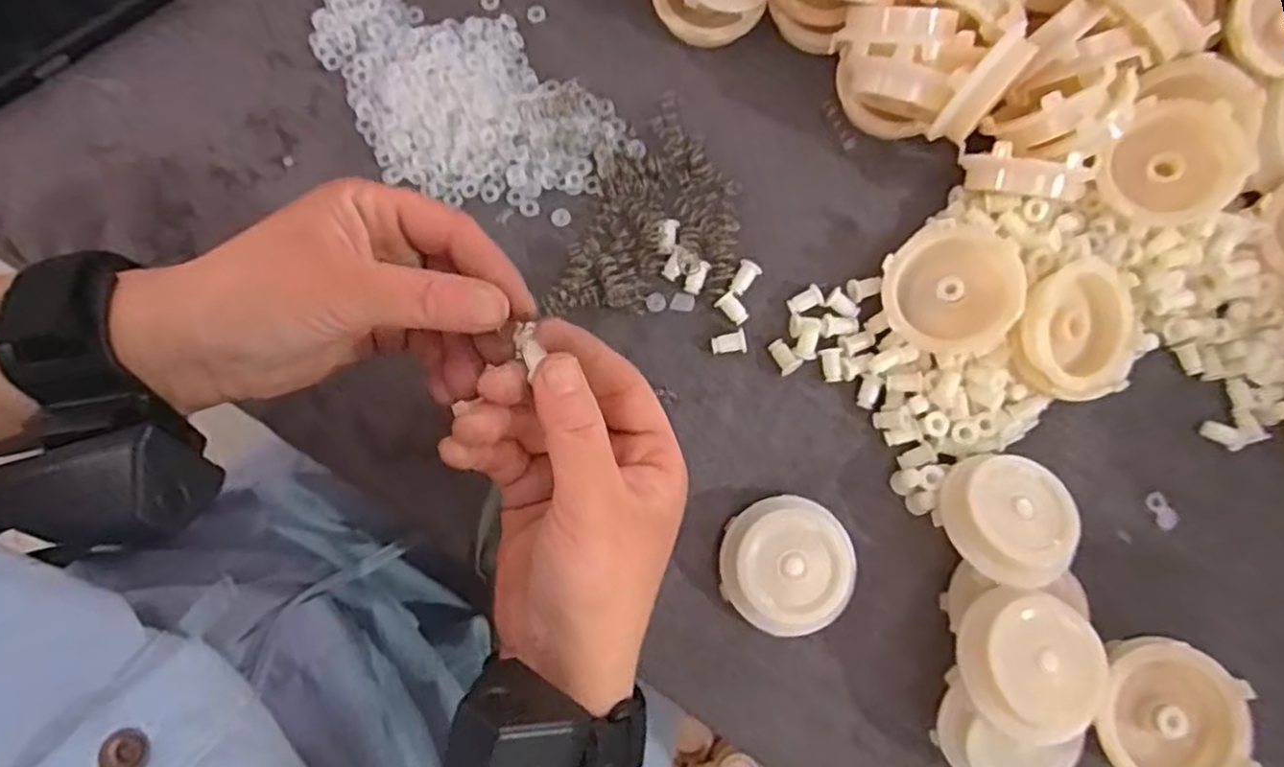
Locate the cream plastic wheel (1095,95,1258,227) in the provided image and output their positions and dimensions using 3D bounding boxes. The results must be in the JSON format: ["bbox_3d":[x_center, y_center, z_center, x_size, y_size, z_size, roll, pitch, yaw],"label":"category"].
[{"bbox_3d":[0.239,-0.099,0.333,0.053,0.018,0.055,6,102,33],"label":"cream plastic wheel"}]

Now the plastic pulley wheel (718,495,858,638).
[{"bbox_3d":[0.063,0.080,0.324,0.055,0.023,0.056,0,78,-1],"label":"plastic pulley wheel"}]

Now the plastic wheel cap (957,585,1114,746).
[{"bbox_3d":[0.154,0.112,0.291,0.055,0.015,0.053,0,78,-1],"label":"plastic wheel cap"}]

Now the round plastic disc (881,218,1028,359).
[{"bbox_3d":[0.142,-0.042,0.340,0.059,0.021,0.059,-23,79,28],"label":"round plastic disc"}]

